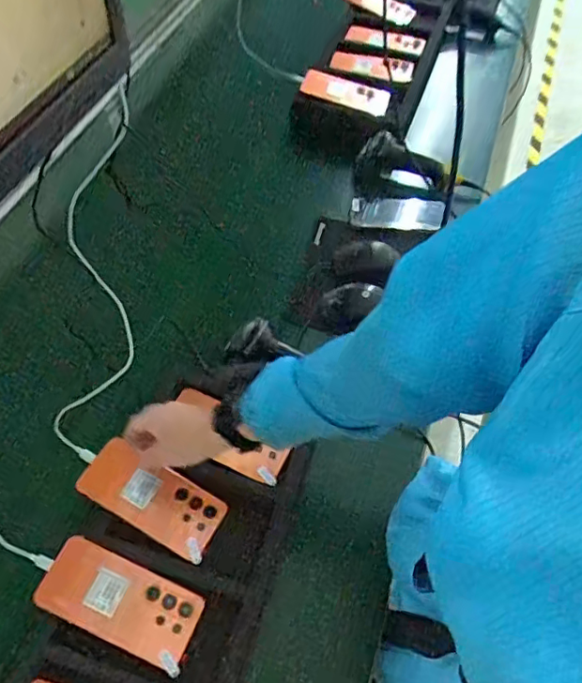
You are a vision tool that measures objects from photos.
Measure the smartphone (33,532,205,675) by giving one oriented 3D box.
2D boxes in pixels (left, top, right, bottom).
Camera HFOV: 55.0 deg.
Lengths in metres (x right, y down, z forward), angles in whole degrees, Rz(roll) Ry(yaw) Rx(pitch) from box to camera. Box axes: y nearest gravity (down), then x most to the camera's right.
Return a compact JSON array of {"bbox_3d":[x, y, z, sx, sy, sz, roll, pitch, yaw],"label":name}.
[{"bbox_3d":[-0.184,0.281,0.607,0.167,0.008,0.078,26,58,0],"label":"smartphone"}]

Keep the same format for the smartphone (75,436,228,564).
[{"bbox_3d":[-0.165,0.187,0.668,0.169,0.014,0.074,28,59,6],"label":"smartphone"}]

